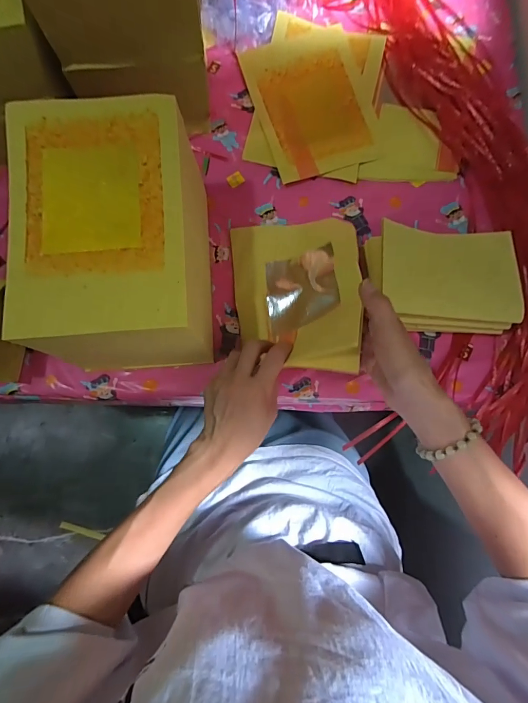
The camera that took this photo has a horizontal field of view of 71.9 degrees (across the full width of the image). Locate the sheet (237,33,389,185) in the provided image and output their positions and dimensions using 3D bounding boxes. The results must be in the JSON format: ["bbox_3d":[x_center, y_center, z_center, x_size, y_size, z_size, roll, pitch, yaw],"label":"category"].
[{"bbox_3d":[0.071,-0.354,0.518,0.159,0.011,0.216,-17,80,-4],"label":"sheet"}]

